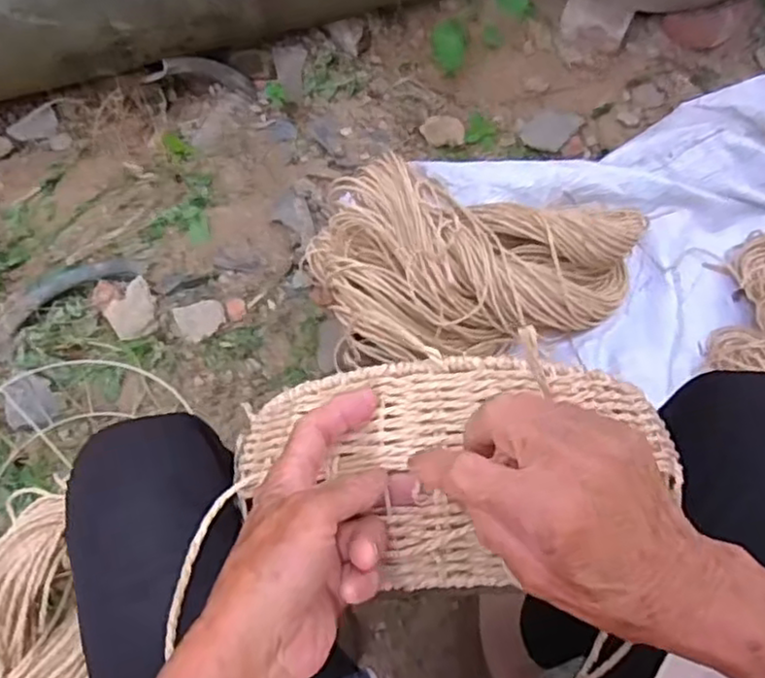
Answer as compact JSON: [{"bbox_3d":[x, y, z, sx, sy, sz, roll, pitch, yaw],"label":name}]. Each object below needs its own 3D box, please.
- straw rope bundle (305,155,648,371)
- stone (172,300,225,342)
[{"bbox_3d":[0.143,-0.124,0.950,0.454,0.147,0.262,-15,60,-9],"label":"straw rope bundle"},{"bbox_3d":[-0.254,-0.027,0.965,0.065,0.028,0.051,-27,61,-16],"label":"stone"}]

